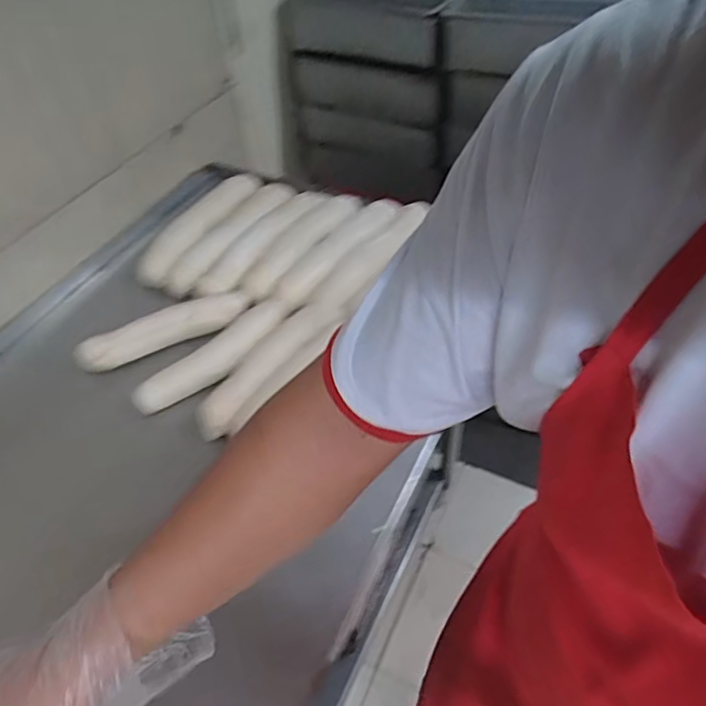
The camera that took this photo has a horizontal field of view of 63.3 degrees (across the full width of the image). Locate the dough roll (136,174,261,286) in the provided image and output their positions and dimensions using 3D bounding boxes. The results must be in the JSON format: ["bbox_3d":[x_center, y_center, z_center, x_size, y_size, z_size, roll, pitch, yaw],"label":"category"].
[{"bbox_3d":[-0.249,-0.221,0.966,0.070,0.055,0.299,23,54,24],"label":"dough roll"}]

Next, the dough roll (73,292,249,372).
[{"bbox_3d":[-0.264,-0.034,0.797,0.238,0.036,0.054,-21,50,-14],"label":"dough roll"}]

